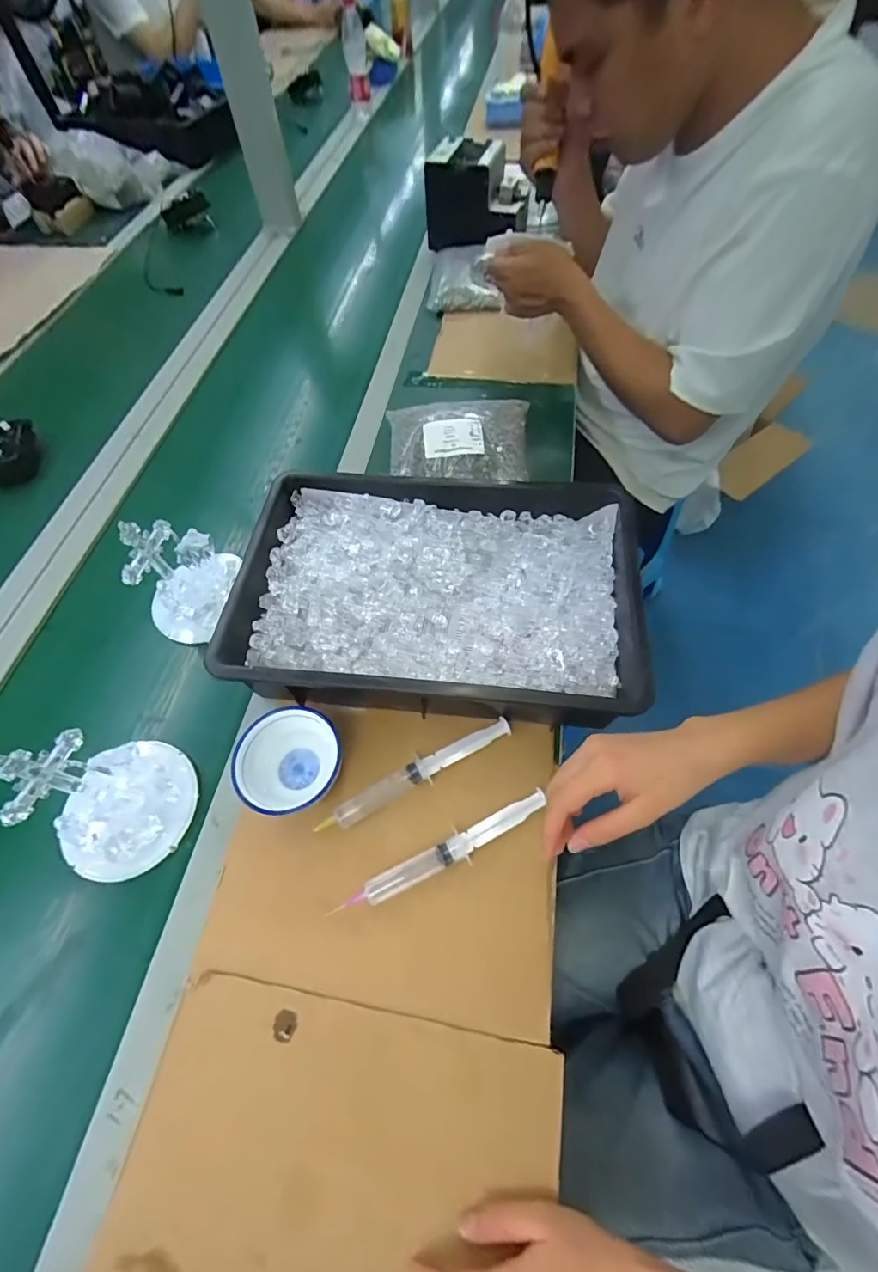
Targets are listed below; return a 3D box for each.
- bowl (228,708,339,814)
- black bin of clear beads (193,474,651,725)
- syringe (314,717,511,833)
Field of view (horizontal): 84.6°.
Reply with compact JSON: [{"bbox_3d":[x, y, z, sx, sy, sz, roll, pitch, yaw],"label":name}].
[{"bbox_3d":[-0.144,0.121,0.469,0.097,0.049,0.090,-1,61,2],"label":"bowl"},{"bbox_3d":[-0.001,-0.045,0.534,0.413,0.086,0.273,5,61,6],"label":"black bin of clear beads"},{"bbox_3d":[-0.020,0.134,0.473,0.201,0.016,0.027,-24,62,-10],"label":"syringe"}]

